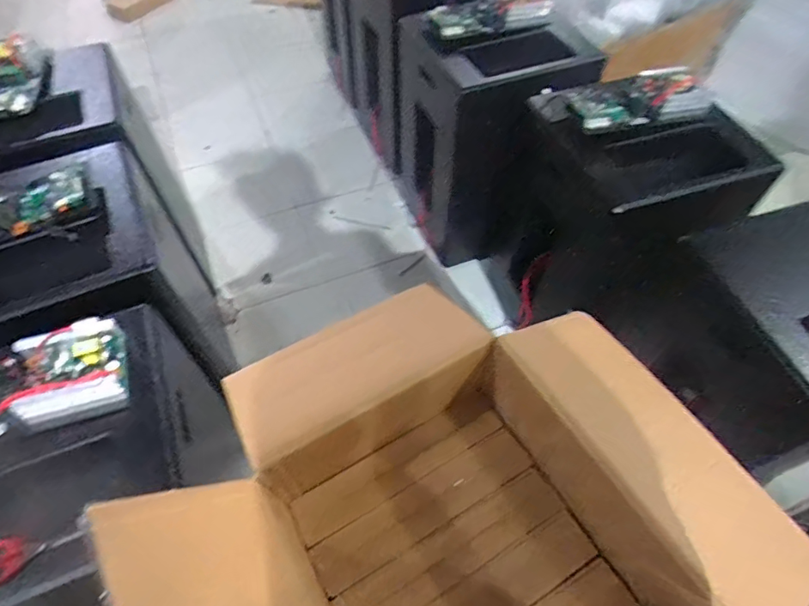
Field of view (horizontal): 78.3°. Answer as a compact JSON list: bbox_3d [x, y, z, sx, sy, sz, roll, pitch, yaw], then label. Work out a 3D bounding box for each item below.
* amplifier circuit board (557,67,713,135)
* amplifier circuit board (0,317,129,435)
[{"bbox_3d":[0.571,-0.492,1.209,0.359,0.076,0.127,-15,56,-11],"label":"amplifier circuit board"},{"bbox_3d":[-0.572,0.124,0.716,0.318,0.057,0.141,-20,57,-14],"label":"amplifier circuit board"}]

